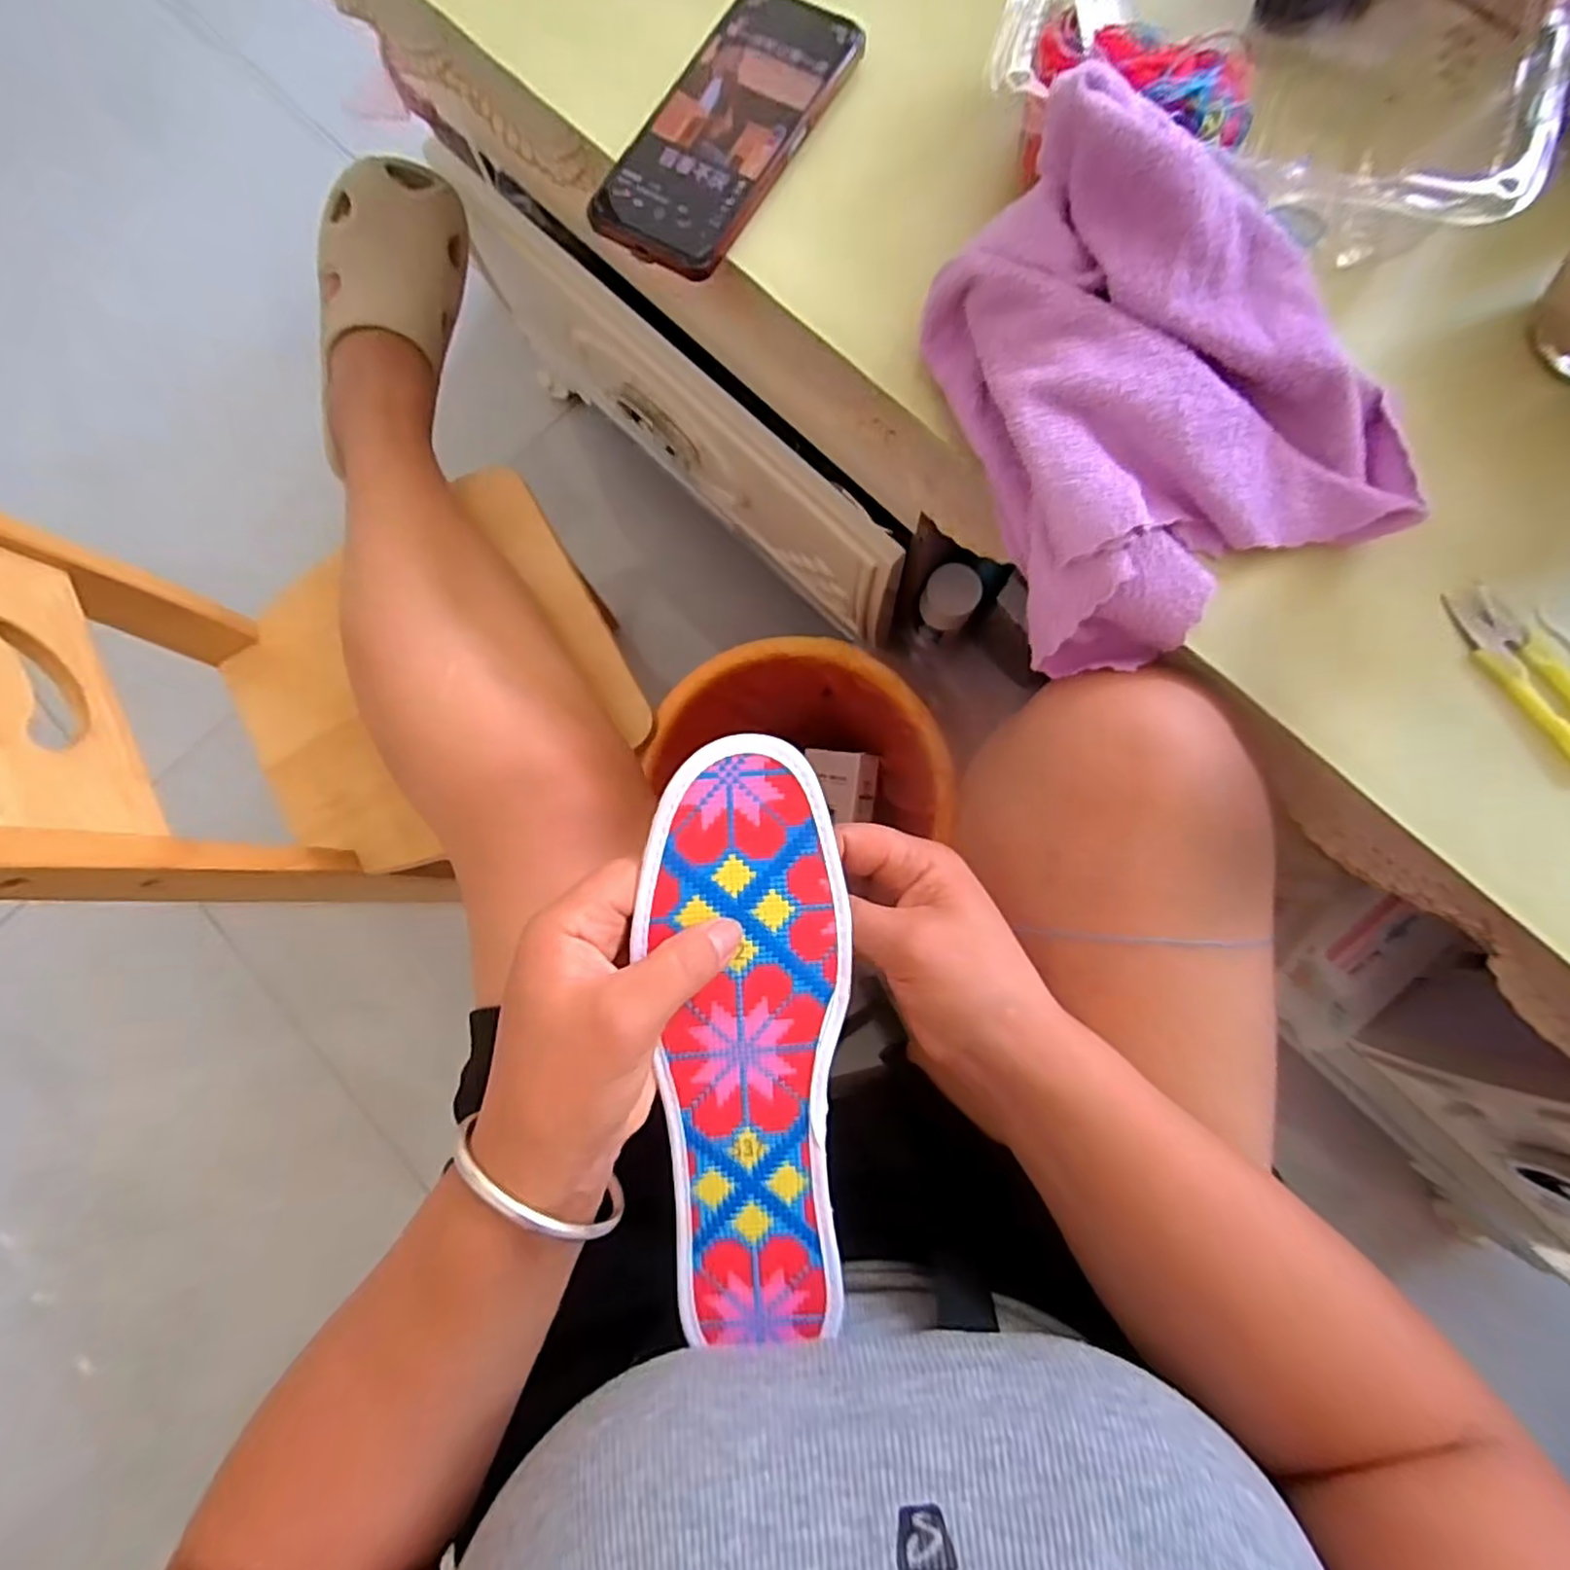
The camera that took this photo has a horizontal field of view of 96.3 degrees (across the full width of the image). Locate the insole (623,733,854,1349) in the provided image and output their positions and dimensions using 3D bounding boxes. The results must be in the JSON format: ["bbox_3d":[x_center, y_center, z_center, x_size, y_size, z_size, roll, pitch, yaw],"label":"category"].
[{"bbox_3d":[-0.012,0.102,0.276,0.075,0.008,0.235,-4,94,-7],"label":"insole"}]

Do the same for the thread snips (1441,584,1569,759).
[{"bbox_3d":[0.326,-0.047,0.304,0.026,0.012,0.089,-33,81,-3],"label":"thread snips"}]

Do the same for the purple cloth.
[{"bbox_3d":[0.169,-0.177,0.310,0.171,0.051,0.223,-21,100,7],"label":"purple cloth"}]

